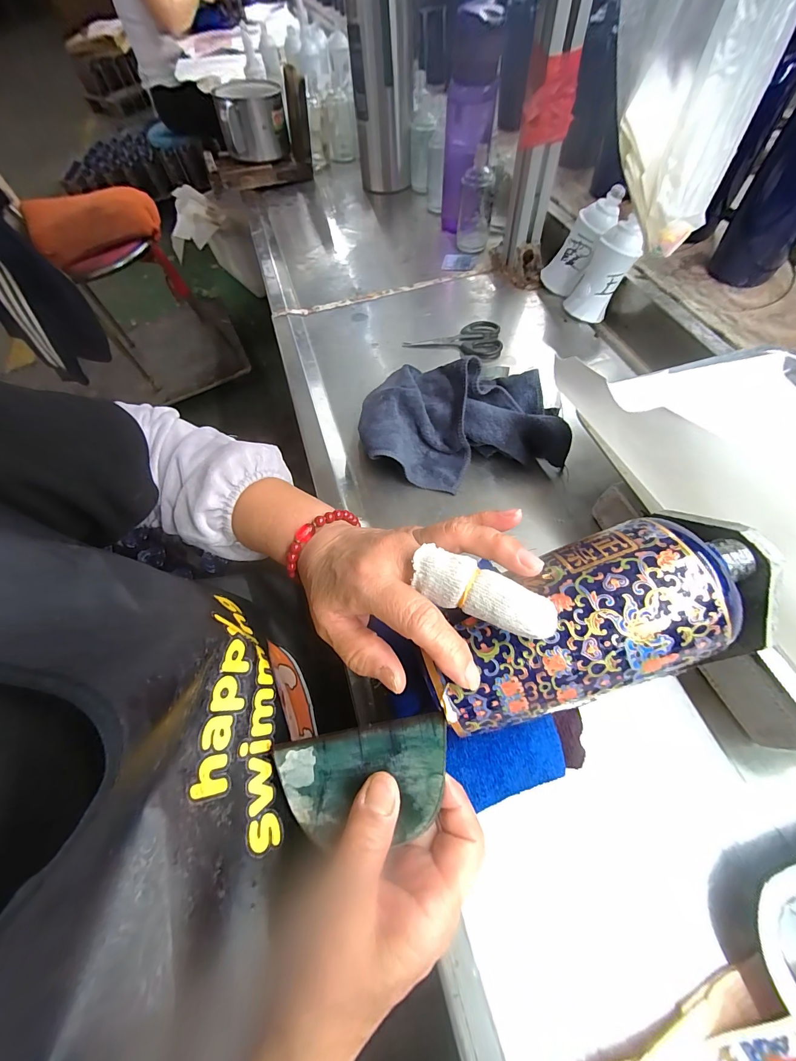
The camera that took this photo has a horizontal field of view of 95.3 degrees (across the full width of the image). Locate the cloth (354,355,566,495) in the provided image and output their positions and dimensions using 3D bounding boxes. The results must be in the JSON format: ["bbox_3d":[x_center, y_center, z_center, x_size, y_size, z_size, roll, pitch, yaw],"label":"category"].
[{"bbox_3d":[0.066,-0.129,0.400,0.213,0.062,0.155,-7,60,-1],"label":"cloth"}]

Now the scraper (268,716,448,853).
[{"bbox_3d":[-0.018,0.135,0.194,0.094,0.004,0.052,-14,73,5],"label":"scraper"}]

